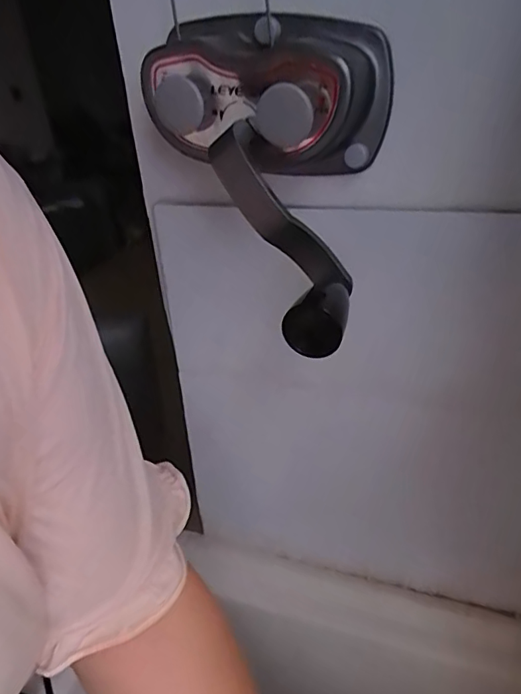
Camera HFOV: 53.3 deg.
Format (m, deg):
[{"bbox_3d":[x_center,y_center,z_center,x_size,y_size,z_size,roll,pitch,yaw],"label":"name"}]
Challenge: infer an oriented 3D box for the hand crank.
[{"bbox_3d":[-0.001,-0.099,0.297,0.127,0.144,0.117,8,31,21],"label":"hand crank"}]

